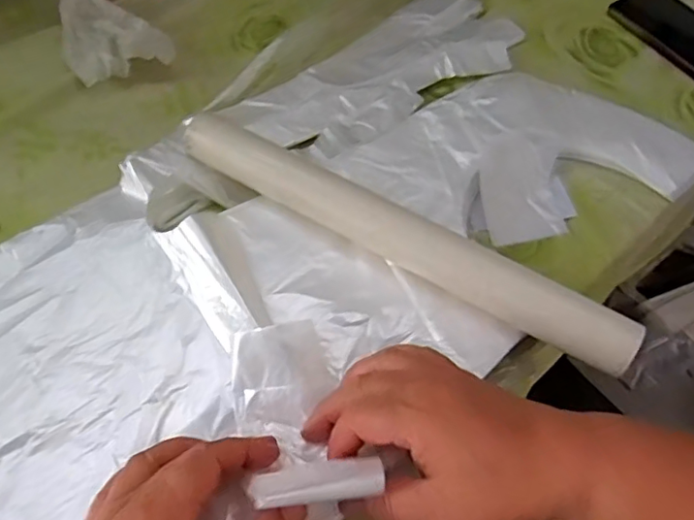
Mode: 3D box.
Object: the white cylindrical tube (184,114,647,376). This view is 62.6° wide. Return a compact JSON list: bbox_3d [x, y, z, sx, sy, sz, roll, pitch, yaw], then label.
[{"bbox_3d":[0.032,-0.019,0.420,0.356,0.037,0.034,28,60,17],"label":"white cylindrical tube"}]

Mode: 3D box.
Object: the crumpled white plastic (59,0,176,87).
[{"bbox_3d":[-0.235,-0.225,0.563,0.090,0.028,0.128,-24,60,-17],"label":"crumpled white plastic"}]

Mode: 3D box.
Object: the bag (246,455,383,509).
[{"bbox_3d":[-0.014,0.112,0.288,0.067,0.009,0.020,-2,55,-16],"label":"bag"}]

